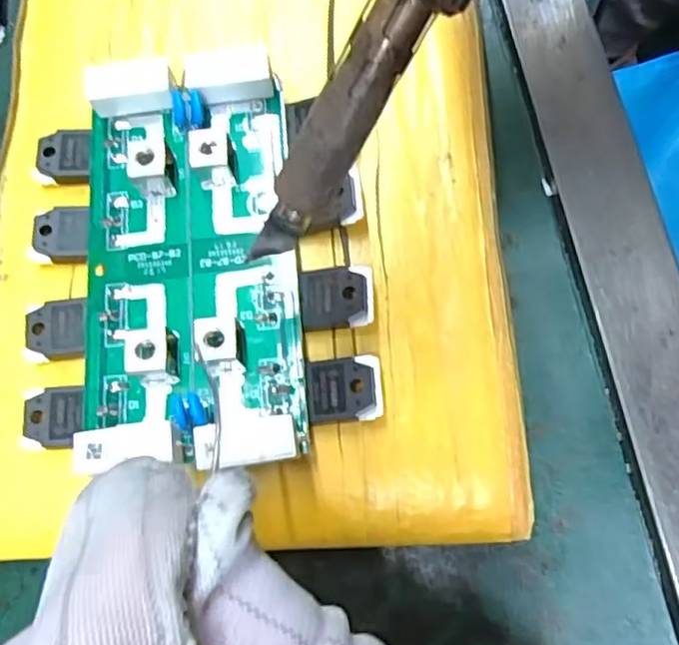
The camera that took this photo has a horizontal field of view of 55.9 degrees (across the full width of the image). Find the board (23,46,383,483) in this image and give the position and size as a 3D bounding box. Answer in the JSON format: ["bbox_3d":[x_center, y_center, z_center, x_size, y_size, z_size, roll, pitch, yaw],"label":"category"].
[{"bbox_3d":[-0.037,-0.018,0.162,0.086,0.019,0.103,-6,73,2],"label":"board"}]

